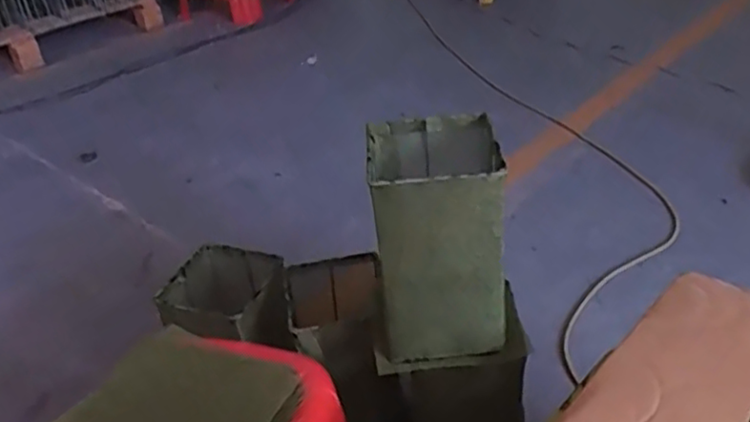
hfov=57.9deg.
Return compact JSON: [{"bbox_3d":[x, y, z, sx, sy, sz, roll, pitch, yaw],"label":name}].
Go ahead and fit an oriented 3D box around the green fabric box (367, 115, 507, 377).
[{"bbox_3d":[0.070,0.035,0.798,0.142,0.245,0.158,-4,33,2],"label":"green fabric box"}]

